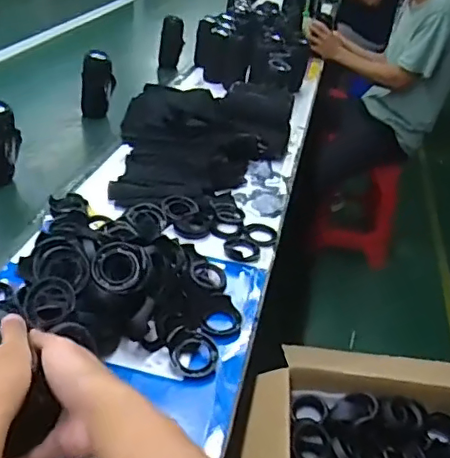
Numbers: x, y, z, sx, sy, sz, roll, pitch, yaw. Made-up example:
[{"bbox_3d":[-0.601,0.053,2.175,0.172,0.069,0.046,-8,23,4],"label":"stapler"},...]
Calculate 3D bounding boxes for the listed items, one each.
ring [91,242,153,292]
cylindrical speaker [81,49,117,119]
[{"bbox_3d":[-0.131,0.050,0.724,0.072,0.022,0.067,3,66,-6],"label":"ring"},{"bbox_3d":[-0.304,-0.339,1.362,0.080,0.148,0.054,1,32,-10],"label":"cylindrical speaker"}]

